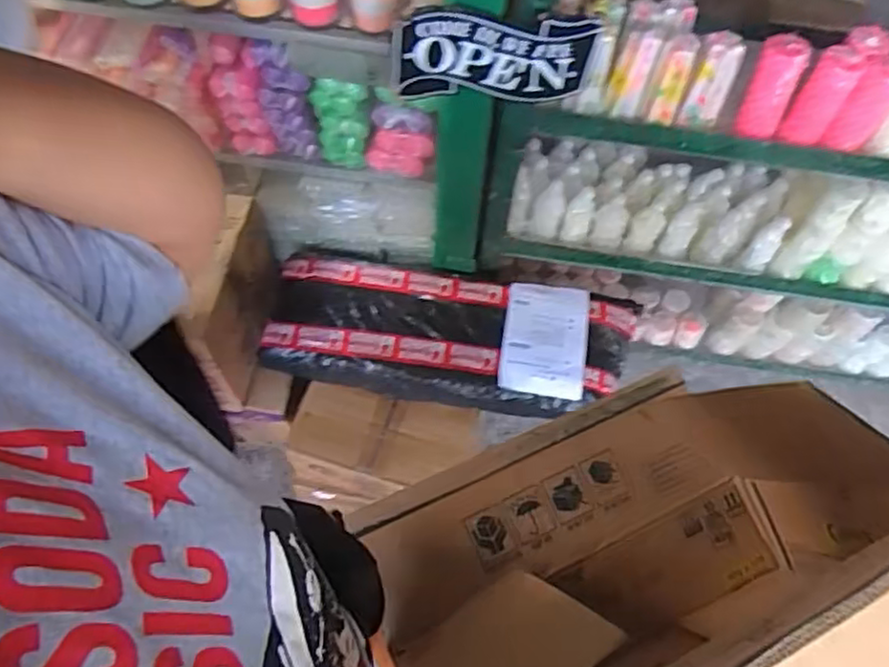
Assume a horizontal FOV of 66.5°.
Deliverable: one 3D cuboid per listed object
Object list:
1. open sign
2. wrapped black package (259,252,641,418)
[{"bbox_3d":[0.062,-0.333,0.821,0.236,0.128,0.012,-2,61,-3],"label":"open sign"},{"bbox_3d":[0.009,-0.001,1.216,0.623,0.093,0.239,10,61,3],"label":"wrapped black package"}]

